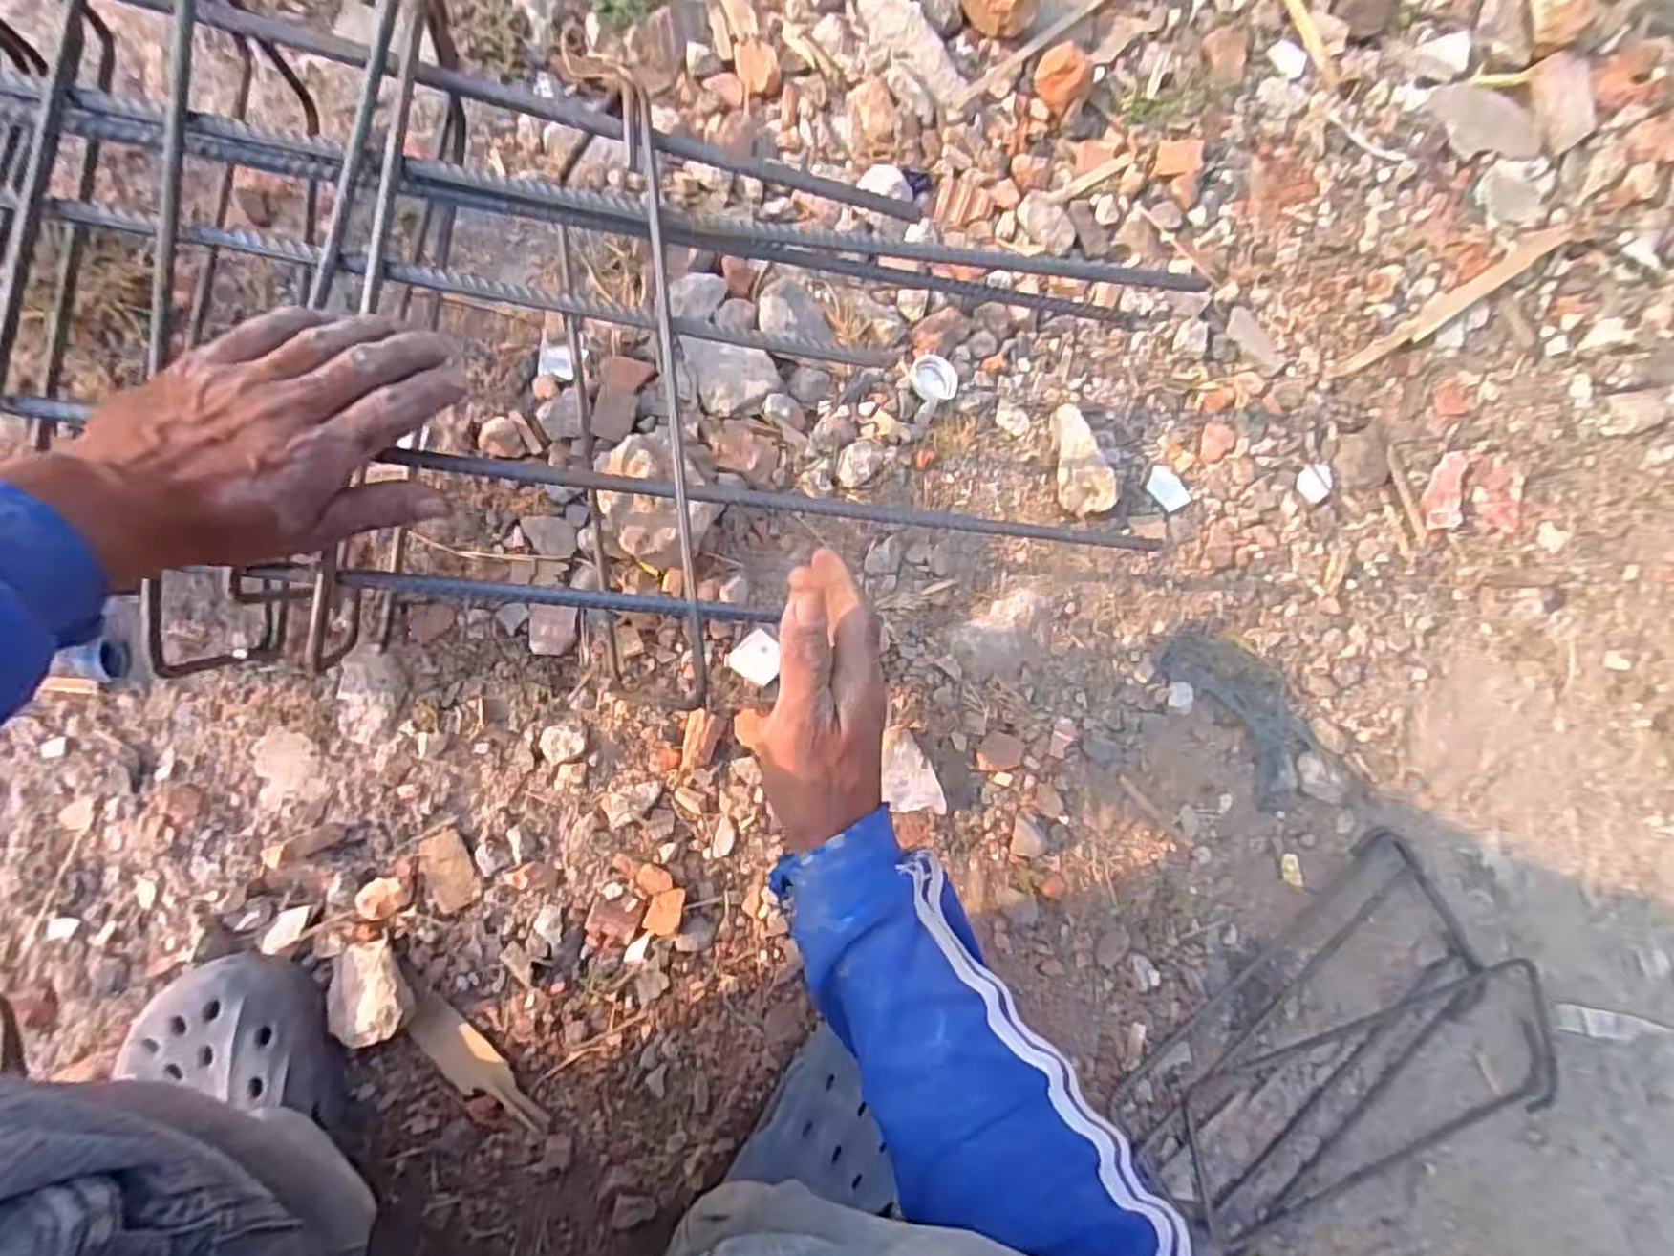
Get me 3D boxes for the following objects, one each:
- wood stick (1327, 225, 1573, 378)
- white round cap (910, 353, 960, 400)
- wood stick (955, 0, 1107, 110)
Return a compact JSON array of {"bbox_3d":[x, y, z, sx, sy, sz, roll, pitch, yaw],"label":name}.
[{"bbox_3d":[0.599,-0.316,0.700,0.320,0.006,0.023,-33,94,-9],"label":"wood stick"},{"bbox_3d":[0.081,-0.211,0.608,0.040,0.008,0.040,0,88,-10],"label":"white round cap"},{"bbox_3d":[0.223,-0.559,0.649,0.324,0.009,0.015,-41,95,-8],"label":"wood stick"}]

